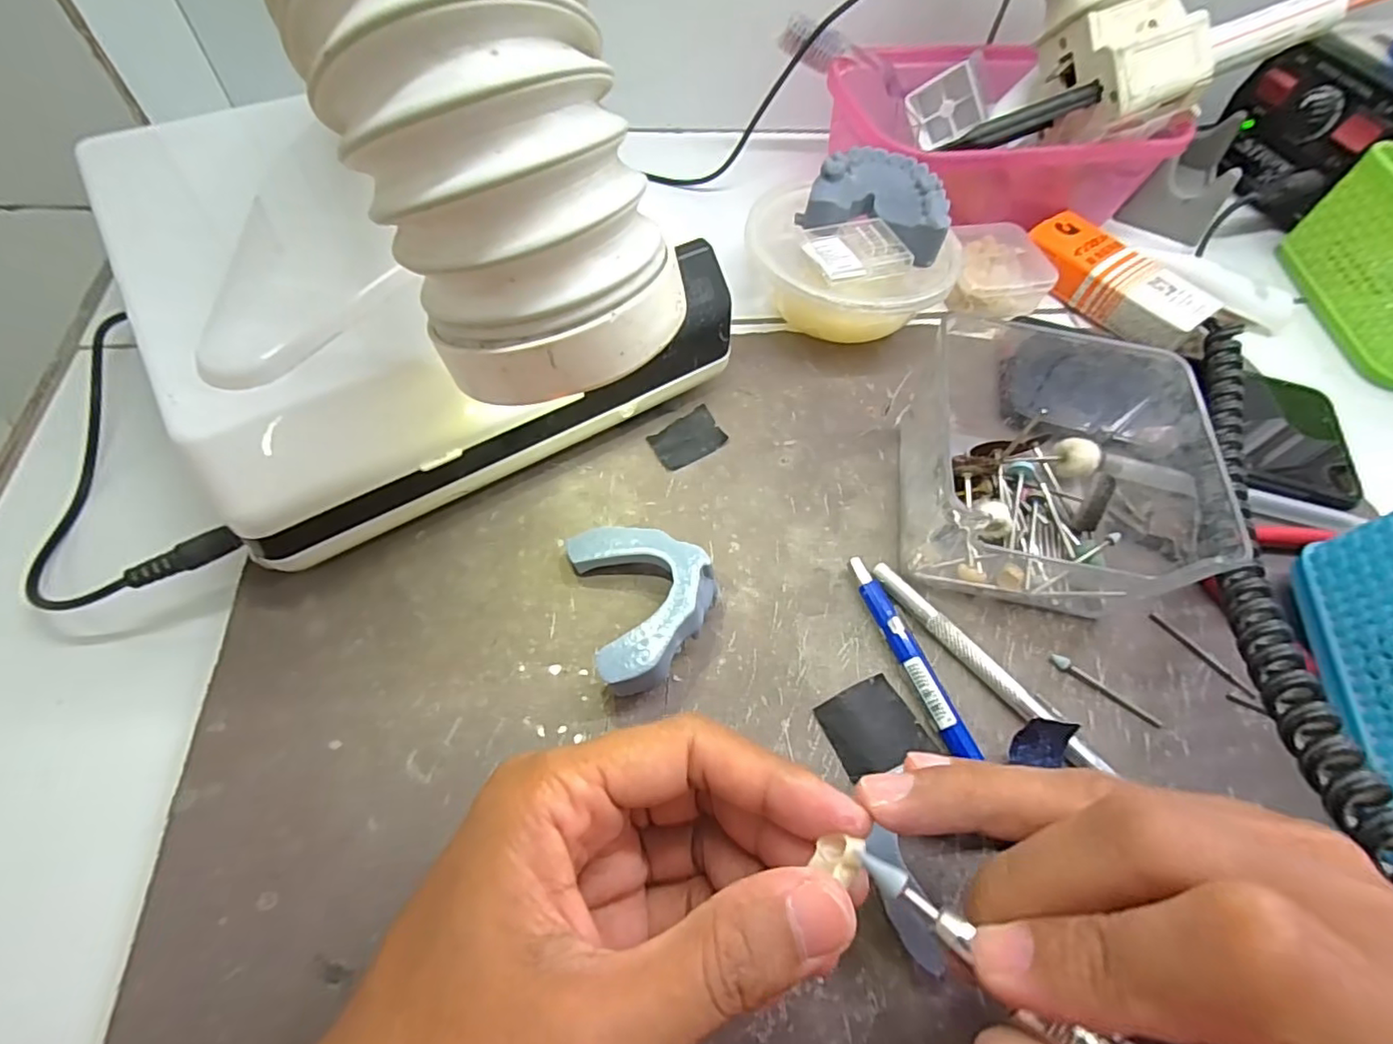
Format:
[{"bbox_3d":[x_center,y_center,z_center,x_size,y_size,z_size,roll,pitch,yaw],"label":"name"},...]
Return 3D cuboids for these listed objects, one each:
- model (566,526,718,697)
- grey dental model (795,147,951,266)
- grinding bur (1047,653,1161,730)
[{"bbox_3d":[-0.017,0.029,0.218,0.046,0.025,0.064,-14,62,-12],"label":"model"},{"bbox_3d":[0.091,-0.157,0.290,0.066,0.020,0.051,24,61,9],"label":"grey dental model"},{"bbox_3d":[0.153,0.061,0.225,0.042,0.005,0.006,31,64,14],"label":"grinding bur"}]

